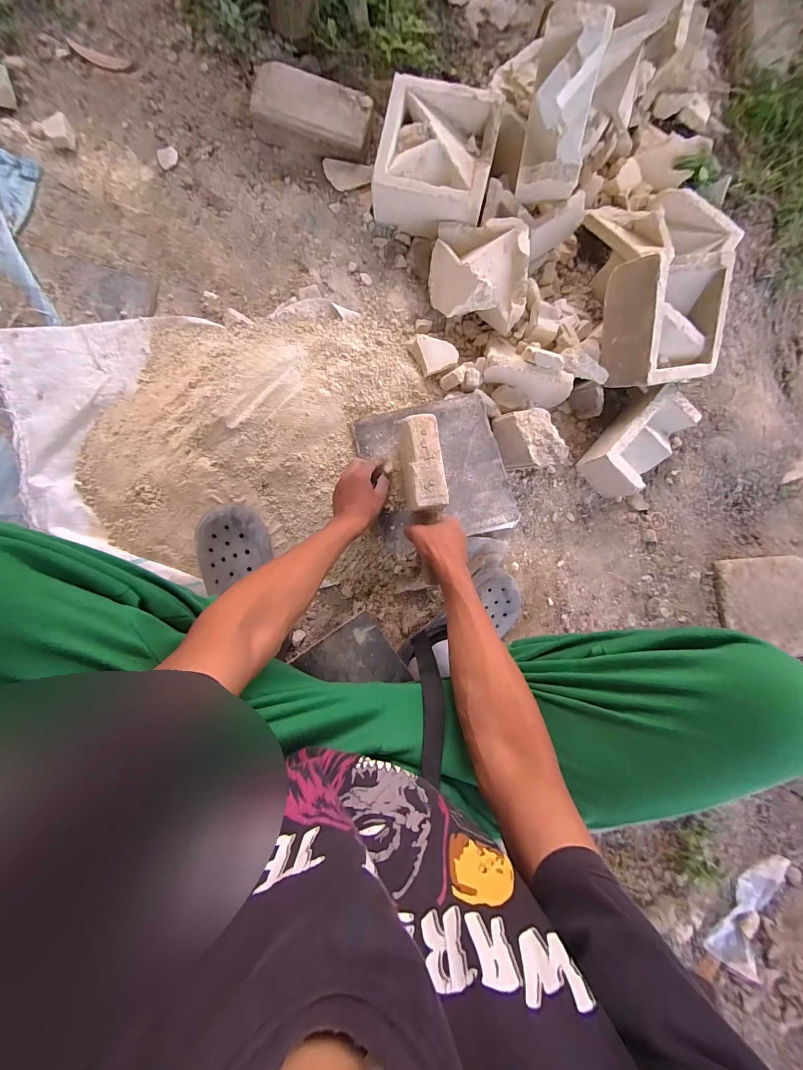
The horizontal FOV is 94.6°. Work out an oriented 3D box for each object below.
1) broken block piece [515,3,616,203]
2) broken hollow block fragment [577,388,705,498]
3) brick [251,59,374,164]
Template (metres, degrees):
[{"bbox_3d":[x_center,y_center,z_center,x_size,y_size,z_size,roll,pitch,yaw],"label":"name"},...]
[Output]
[{"bbox_3d":[0.266,-0.703,0.628,0.103,0.095,0.216,13,119,12],"label":"broken block piece"},{"bbox_3d":[0.467,-0.184,0.735,0.100,0.098,0.193,43,82,-4],"label":"broken hollow block fragment"},{"bbox_3d":[-0.165,-0.784,0.704,0.218,0.067,0.105,15,85,-7],"label":"brick"}]

